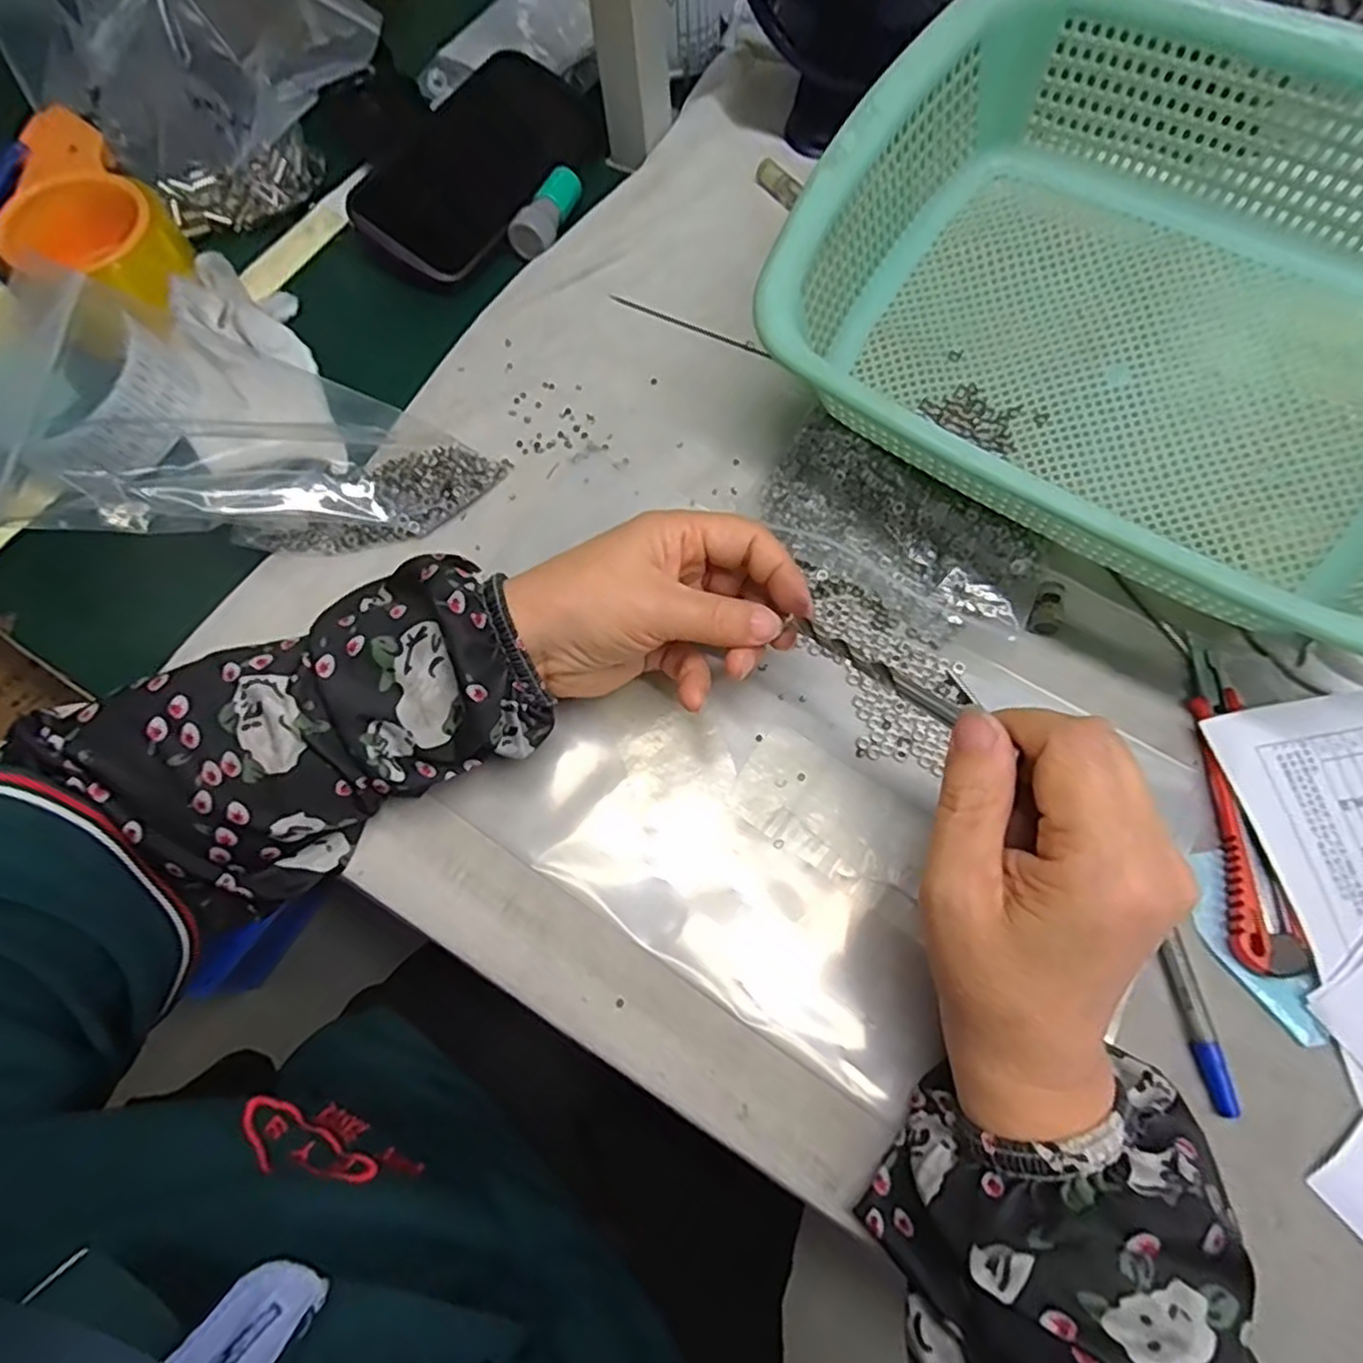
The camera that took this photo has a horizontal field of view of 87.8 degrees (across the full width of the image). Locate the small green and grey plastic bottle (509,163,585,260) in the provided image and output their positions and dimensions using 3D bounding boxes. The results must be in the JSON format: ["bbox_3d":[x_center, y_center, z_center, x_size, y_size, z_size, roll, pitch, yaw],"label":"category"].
[{"bbox_3d":[-0.081,-0.284,0.429,0.024,0.017,0.067,19,70,11],"label":"small green and grey plastic bottle"}]

